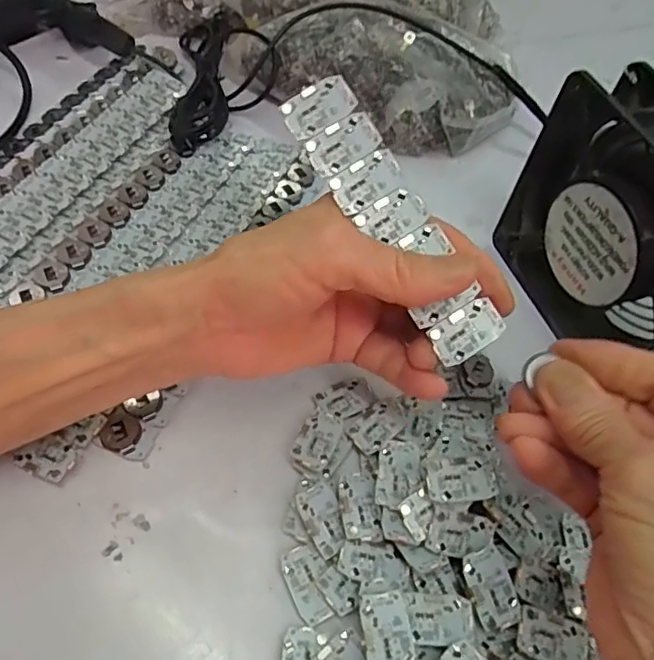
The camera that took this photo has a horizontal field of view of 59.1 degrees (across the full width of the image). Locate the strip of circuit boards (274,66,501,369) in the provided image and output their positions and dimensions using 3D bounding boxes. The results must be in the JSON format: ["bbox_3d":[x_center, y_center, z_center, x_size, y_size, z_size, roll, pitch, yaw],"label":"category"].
[{"bbox_3d":[0.026,-0.044,0.230,0.028,0.004,0.123,-32,87,-5],"label":"strip of circuit boards"}]

